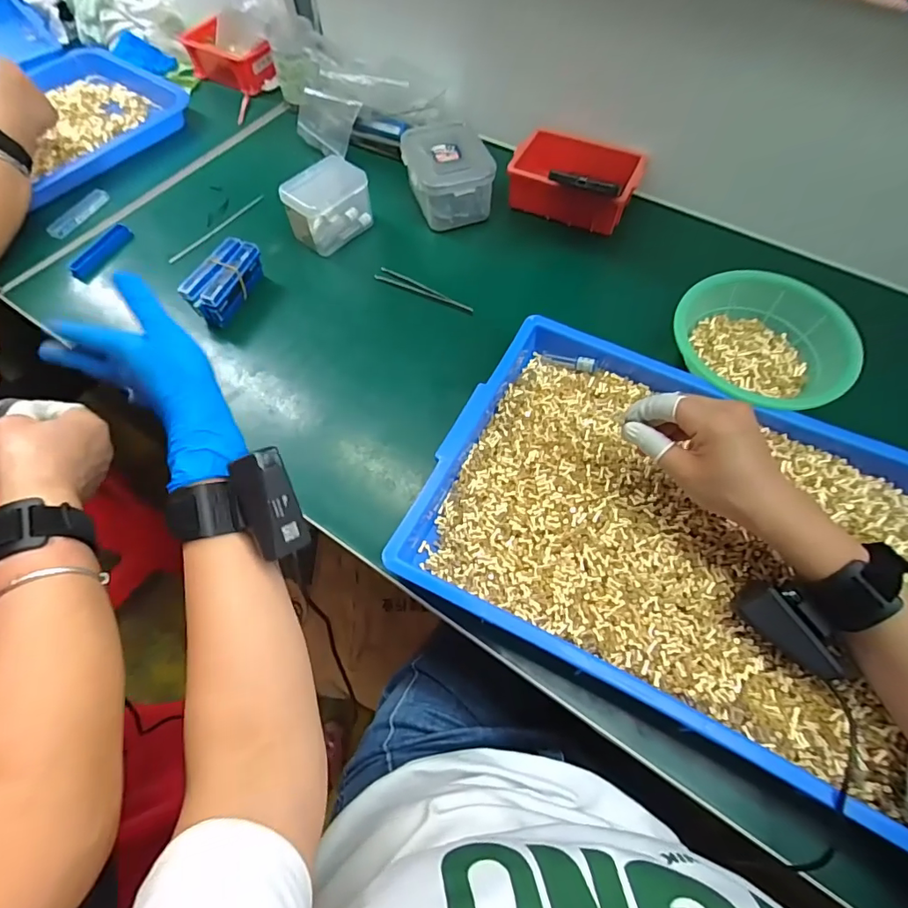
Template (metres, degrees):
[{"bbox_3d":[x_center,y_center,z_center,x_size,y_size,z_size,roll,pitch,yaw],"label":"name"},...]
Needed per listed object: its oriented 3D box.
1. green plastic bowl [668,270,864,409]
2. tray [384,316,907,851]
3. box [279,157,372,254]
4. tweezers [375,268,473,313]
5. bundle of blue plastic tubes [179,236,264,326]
[{"bbox_3d":[0.299,-0.106,0.490,0.159,0.049,0.162,5,63,3],"label":"green plastic bowl"},{"bbox_3d":[0.193,0.057,0.418,0.412,0.050,0.303,26,62,12],"label":"tray"},{"bbox_3d":[-0.154,-0.302,0.605,0.058,0.071,0.097,39,71,22],"label":"box"},{"bbox_3d":[-0.034,-0.192,0.575,0.129,0.012,0.014,26,66,13],"label":"tweezers"},{"bbox_3d":[-0.260,-0.192,0.558,0.045,0.050,0.099,19,65,10],"label":"bundle of blue plastic tubes"}]

